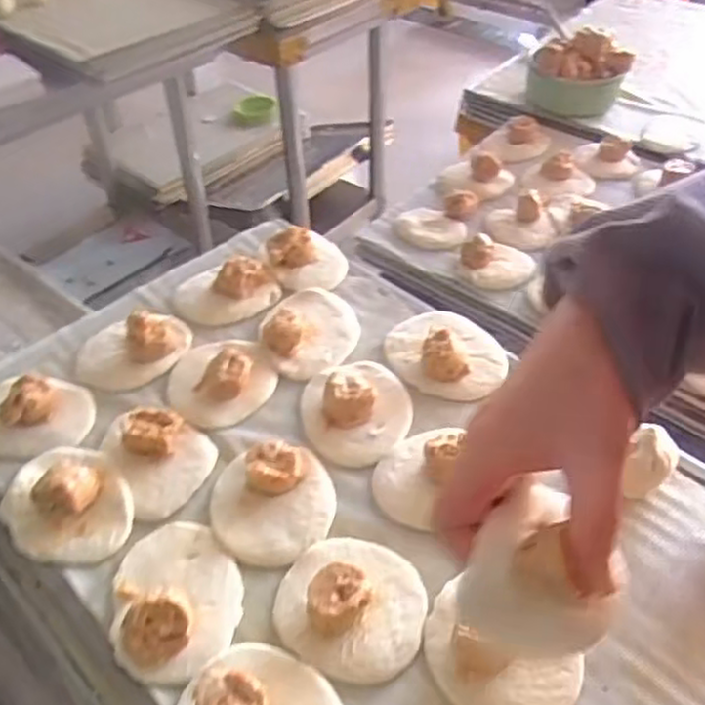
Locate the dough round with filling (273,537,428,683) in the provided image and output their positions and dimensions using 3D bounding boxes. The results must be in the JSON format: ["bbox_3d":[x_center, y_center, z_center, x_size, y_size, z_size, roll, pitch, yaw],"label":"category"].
[{"bbox_3d":[-0.001,0.153,0.455,0.092,0.034,0.089,-1,44,1],"label":"dough round with filling"}]

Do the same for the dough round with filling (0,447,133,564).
[{"bbox_3d":[-0.207,0.100,0.513,0.083,0.041,0.108,-27,49,-24],"label":"dough round with filling"}]

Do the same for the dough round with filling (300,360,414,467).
[{"bbox_3d":[0.003,0.038,0.576,0.089,0.035,0.103,-3,44,-1],"label":"dough round with filling"}]

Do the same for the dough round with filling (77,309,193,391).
[{"bbox_3d":[-0.193,-0.015,0.625,0.100,0.042,0.086,-17,46,-15],"label":"dough round with filling"}]

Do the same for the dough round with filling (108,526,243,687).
[{"bbox_3d":[-0.114,0.150,0.461,0.079,0.033,0.106,-7,44,-6],"label":"dough round with filling"}]

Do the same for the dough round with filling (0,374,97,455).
[{"bbox_3d":[-0.260,0.041,0.577,0.100,0.034,0.080,9,45,11],"label":"dough round with filling"}]

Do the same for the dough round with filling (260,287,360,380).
[{"bbox_3d":[-0.038,-0.028,0.645,0.084,0.030,0.103,-7,44,-6],"label":"dough round with filling"}]

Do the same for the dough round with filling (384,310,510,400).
[{"bbox_3d":[0.080,-0.008,0.616,0.102,0.033,0.094,-1,44,1],"label":"dough round with filling"}]

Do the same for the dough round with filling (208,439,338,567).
[{"bbox_3d":[-0.057,0.102,0.509,0.086,0.033,0.082,-6,44,-4],"label":"dough round with filling"}]

